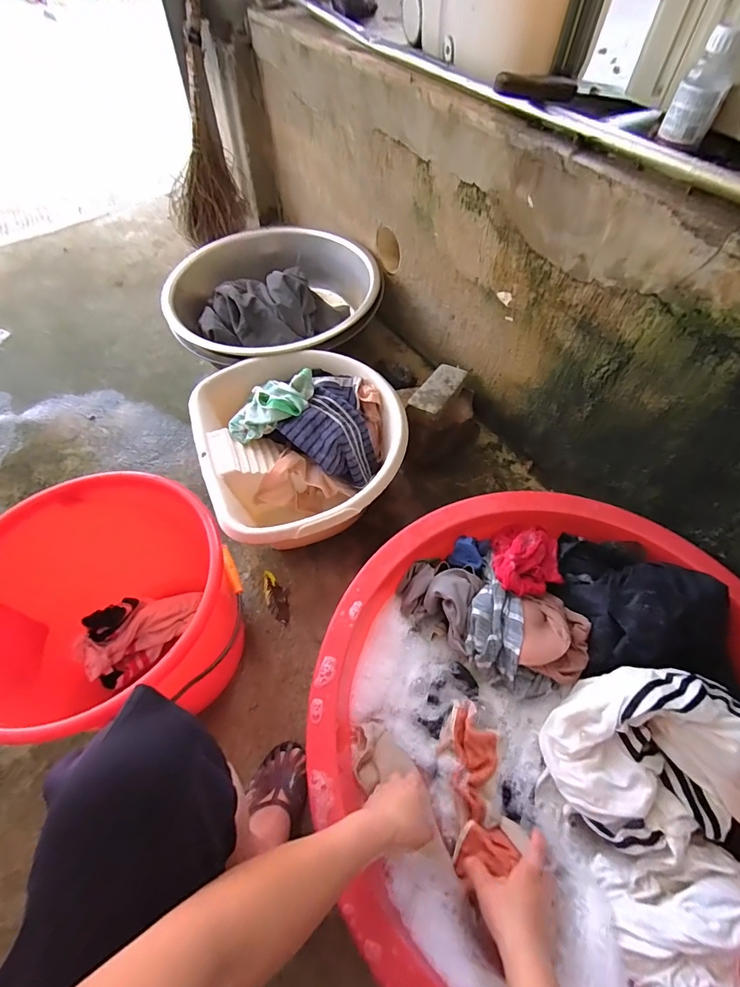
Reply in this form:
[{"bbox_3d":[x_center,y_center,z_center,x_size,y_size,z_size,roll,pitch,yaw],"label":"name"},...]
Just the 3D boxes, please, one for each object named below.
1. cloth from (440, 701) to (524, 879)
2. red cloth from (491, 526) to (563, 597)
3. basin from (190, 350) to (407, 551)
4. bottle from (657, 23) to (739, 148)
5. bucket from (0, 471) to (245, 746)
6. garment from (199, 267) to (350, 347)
[{"bbox_3d":[0.143,0.391,0.587,0.084,0.027,0.187,-1,65,-2],"label":"cloth"},{"bbox_3d":[0.256,0.108,0.700,0.107,0.044,0.121,2,57,1],"label":"red cloth"},{"bbox_3d":[-0.133,-0.085,0.886,0.379,0.190,0.417,-19,59,-13],"label":"basin"},{"bbox_3d":[0.424,-0.513,0.542,0.057,0.103,0.045,29,61,17],"label":"bottle"},{"bbox_3d":[-0.363,0.154,0.640,0.333,0.275,0.303,0,57,0],"label":"bucket"},{"bbox_3d":[-0.237,-0.462,1.098,0.350,0.111,0.298,3,57,1],"label":"garment"}]

